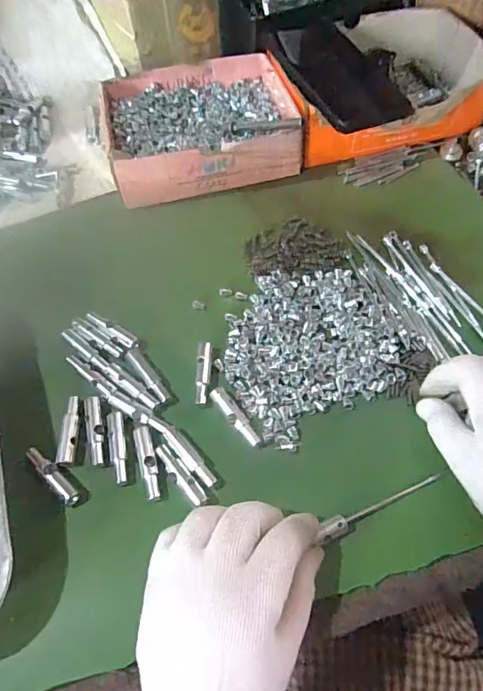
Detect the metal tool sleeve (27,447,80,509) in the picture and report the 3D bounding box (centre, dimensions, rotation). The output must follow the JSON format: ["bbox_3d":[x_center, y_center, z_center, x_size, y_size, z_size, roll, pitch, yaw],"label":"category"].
[{"bbox_3d":[-0.127,0.087,0.316,0.011,0.007,0.047,-41,67,-17],"label":"metal tool sleeve"}]

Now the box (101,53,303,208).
[{"bbox_3d":[-0.042,-0.221,0.457,0.173,0.049,0.149,-14,62,-4],"label":"box"}]

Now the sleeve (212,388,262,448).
[{"bbox_3d":[-0.004,0.050,0.335,0.012,0.008,0.051,-36,66,-14],"label":"sleeve"}]

